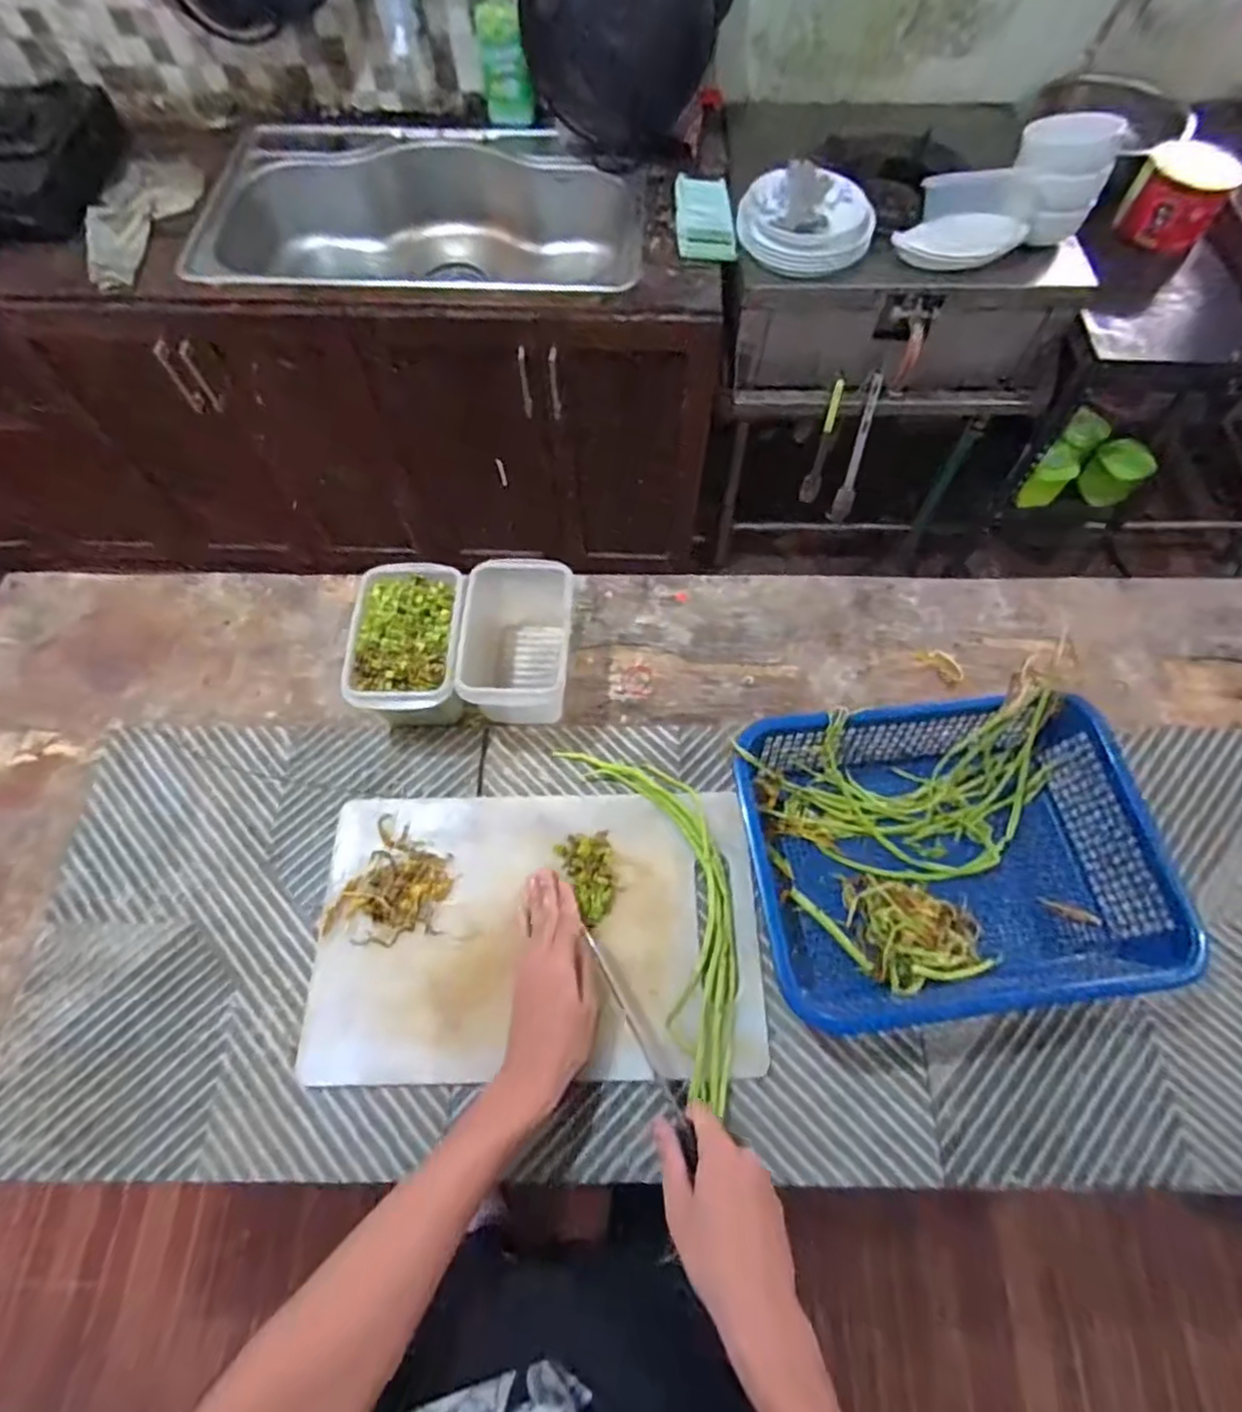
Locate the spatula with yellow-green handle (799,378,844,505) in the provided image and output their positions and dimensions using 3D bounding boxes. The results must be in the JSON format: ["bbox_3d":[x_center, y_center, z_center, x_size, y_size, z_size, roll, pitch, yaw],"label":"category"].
[{"bbox_3d":[0.393,-0.507,1.320,0.033,0.229,0.011,17,37,10],"label":"spatula with yellow-green handle"}]

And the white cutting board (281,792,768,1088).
[{"bbox_3d":[-0.075,0.200,0.619,0.392,0.012,0.245,-1,63,1],"label":"white cutting board"}]

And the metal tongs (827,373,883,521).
[{"bbox_3d":[0.456,-0.486,1.315,0.041,0.288,0.032,11,43,7],"label":"metal tongs"}]

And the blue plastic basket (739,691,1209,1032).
[{"bbox_3d":[0.288,0.131,0.600,0.307,0.090,0.251,-7,63,-2],"label":"blue plastic basket"}]

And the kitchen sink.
[{"bbox_3d":[-0.373,-0.947,1.399,0.817,0.242,0.525,1,64,1],"label":"kitchen sink"}]

